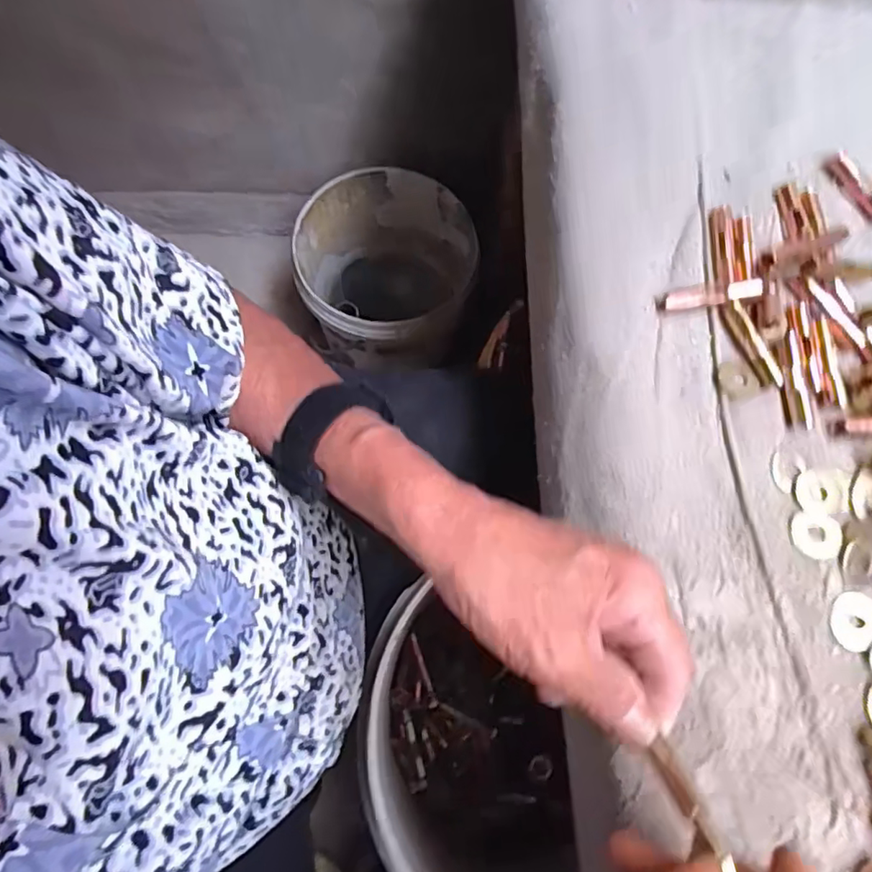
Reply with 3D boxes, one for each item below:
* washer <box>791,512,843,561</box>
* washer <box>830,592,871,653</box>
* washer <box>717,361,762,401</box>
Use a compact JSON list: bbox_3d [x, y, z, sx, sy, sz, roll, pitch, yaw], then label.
[{"bbox_3d":[0.177,0.046,0.264,0.022,0.004,0.022,2,70,0],"label":"washer"},{"bbox_3d":[0.187,0.082,0.253,0.020,0.004,0.024,35,74,11],"label":"washer"},{"bbox_3d":[0.154,-0.029,0.289,0.021,0.004,0.020,-11,71,-5],"label":"washer"}]

